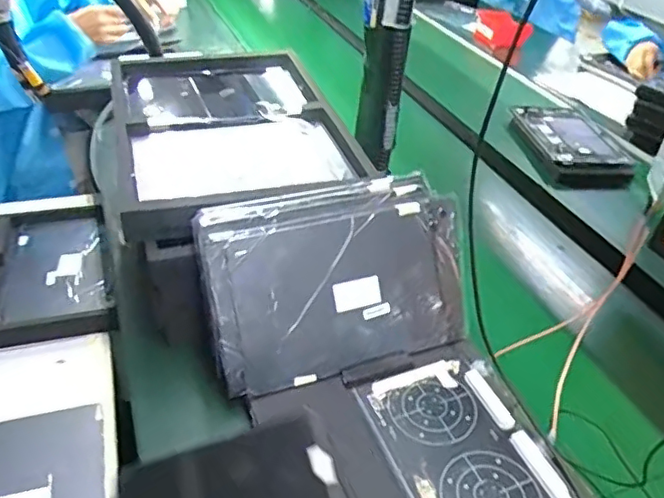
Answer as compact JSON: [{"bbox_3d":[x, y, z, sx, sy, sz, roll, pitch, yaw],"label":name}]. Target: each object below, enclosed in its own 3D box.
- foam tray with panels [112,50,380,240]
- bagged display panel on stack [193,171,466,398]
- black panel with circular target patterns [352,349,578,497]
[{"bbox_3d":[-0.150,-0.161,0.796,0.293,0.069,0.446,-12,36,-11],"label":"foam tray with panels"},{"bbox_3d":[0.008,0.033,0.623,0.275,0.195,0.031,-11,11,-15],"label":"bagged display panel on stack"},{"bbox_3d":[0.134,0.191,0.565,0.151,0.009,0.216,-11,41,-20],"label":"black panel with circular target patterns"}]

